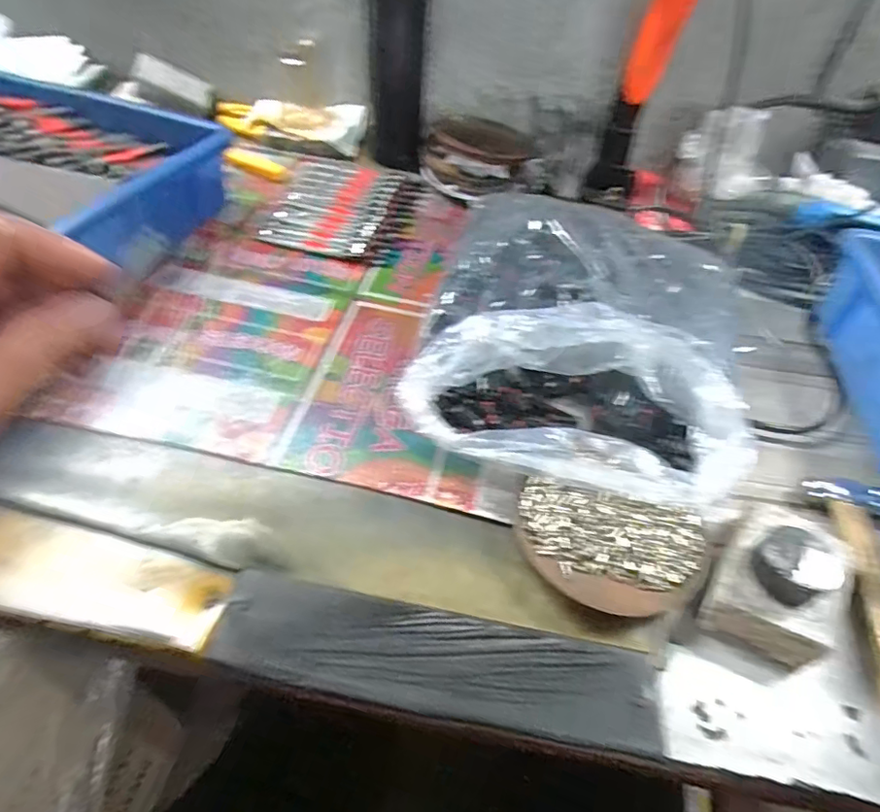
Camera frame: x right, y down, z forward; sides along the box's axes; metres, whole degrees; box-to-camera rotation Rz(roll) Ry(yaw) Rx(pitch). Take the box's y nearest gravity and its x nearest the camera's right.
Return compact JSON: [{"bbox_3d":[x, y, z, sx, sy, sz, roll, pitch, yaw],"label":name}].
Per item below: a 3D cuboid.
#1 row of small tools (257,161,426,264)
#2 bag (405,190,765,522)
[{"bbox_3d":[-0.097,-0.206,0.556,0.140,0.015,0.161,13,53,8],"label":"row of small tools"},{"bbox_3d":[0.111,-0.064,0.414,0.226,0.069,0.265,16,49,8],"label":"bag"}]

